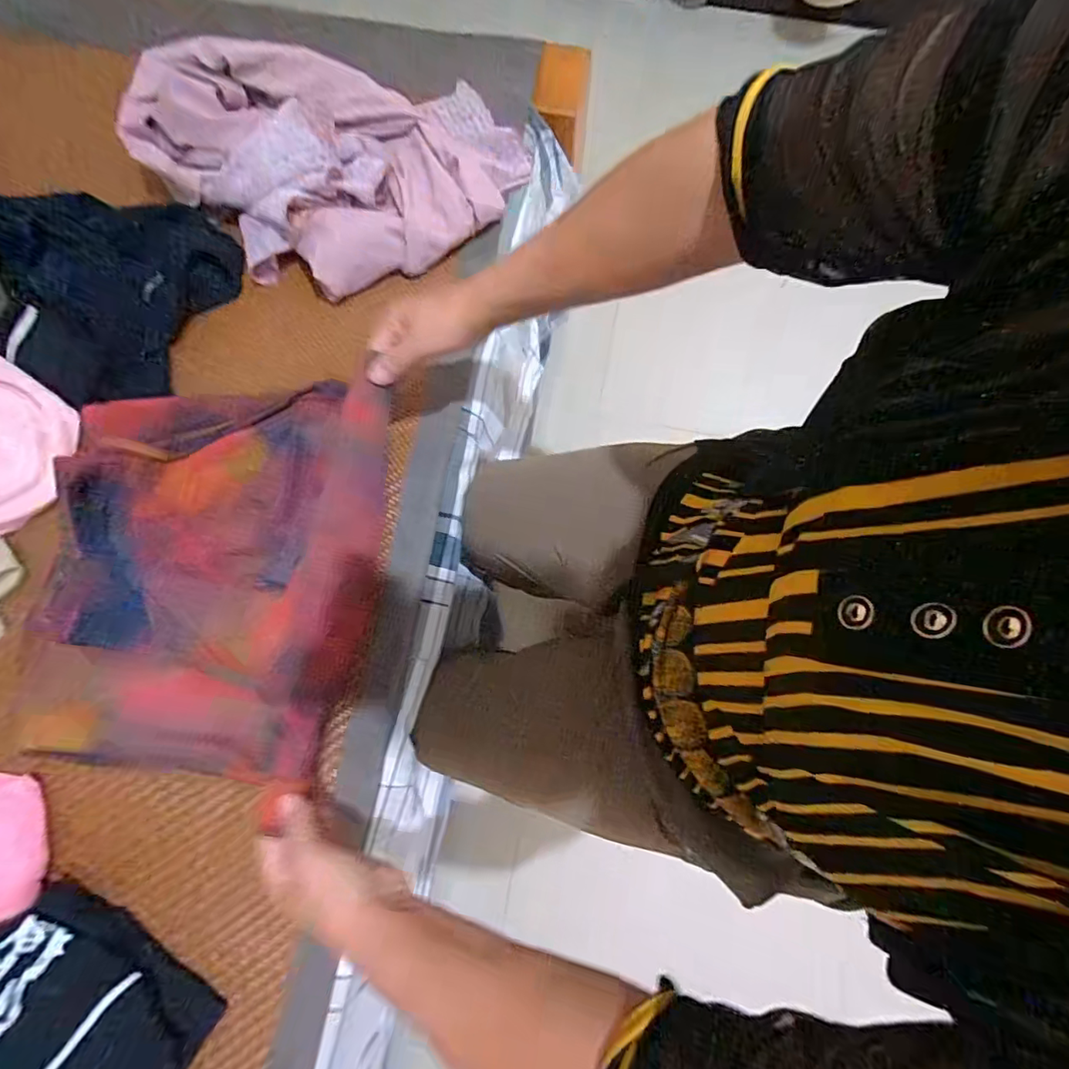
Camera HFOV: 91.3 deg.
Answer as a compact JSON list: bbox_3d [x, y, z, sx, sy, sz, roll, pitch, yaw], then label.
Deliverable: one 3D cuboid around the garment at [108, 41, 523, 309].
[{"bbox_3d":[-0.221,-0.412,0.588,0.430,0.096,0.261,-10,78,-2],"label":"garment"}]

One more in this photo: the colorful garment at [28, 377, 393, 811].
[{"bbox_3d":[-0.313,0.023,0.501,0.341,0.101,0.406,11,78,3],"label":"colorful garment"}]

